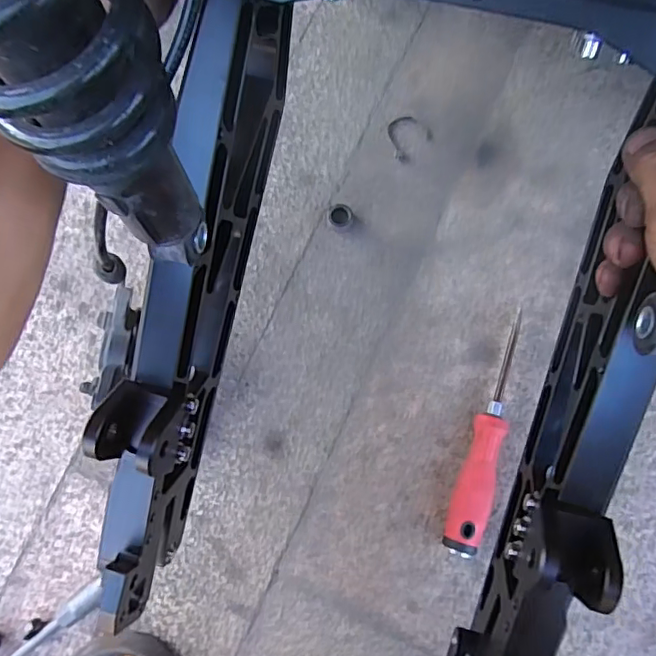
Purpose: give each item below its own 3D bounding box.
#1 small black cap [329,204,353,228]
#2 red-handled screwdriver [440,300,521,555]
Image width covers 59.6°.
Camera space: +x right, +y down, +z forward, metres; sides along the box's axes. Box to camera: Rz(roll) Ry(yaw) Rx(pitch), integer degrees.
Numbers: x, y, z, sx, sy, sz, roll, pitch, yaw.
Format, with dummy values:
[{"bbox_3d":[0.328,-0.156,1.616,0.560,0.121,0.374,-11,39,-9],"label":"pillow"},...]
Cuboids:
[{"bbox_3d":[0.012,-0.103,0.525,0.024,0.010,0.020,26,81,6],"label":"small black cap"},{"bbox_3d":[0.134,0.084,0.474,0.026,0.033,0.203,18,80,5],"label":"red-handled screwdriver"}]

